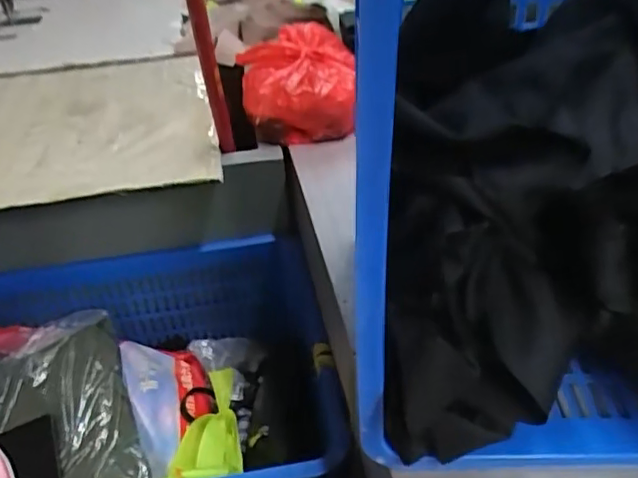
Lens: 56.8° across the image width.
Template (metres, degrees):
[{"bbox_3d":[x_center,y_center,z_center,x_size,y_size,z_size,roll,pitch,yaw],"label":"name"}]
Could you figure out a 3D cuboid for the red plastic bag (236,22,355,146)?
[{"bbox_3d":[-0.027,-0.238,0.902,0.184,0.105,0.191,-5,38,-2],"label":"red plastic bag"}]

